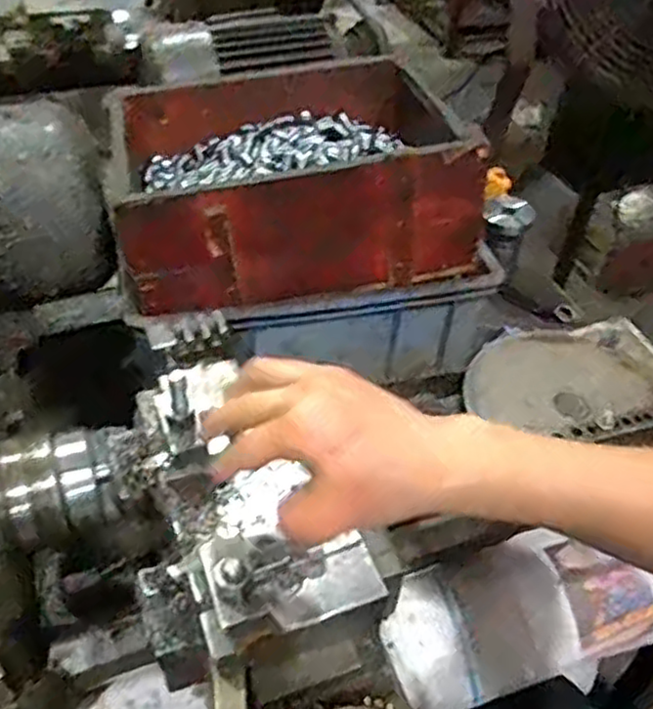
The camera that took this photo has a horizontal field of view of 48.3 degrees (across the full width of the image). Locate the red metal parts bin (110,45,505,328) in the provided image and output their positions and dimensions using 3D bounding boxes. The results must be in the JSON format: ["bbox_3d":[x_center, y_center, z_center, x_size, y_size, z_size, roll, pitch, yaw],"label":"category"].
[{"bbox_3d":[-0.032,-0.186,0.780,0.367,0.150,0.287,-7,45,-11],"label":"red metal parts bin"}]

